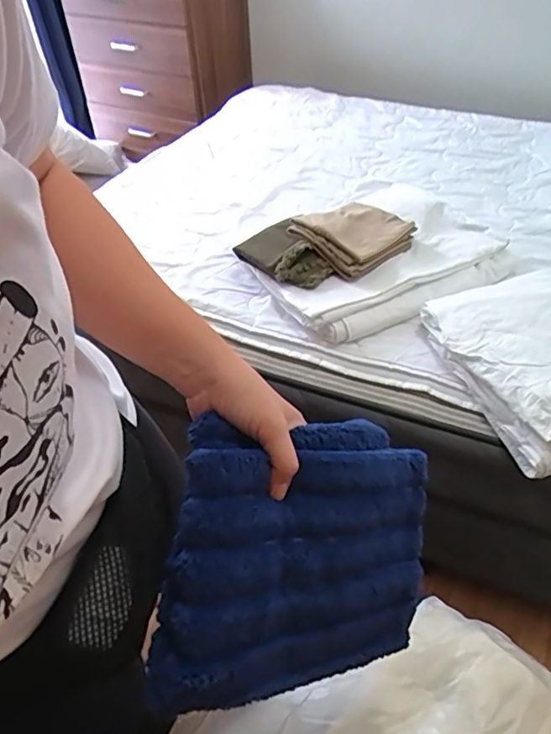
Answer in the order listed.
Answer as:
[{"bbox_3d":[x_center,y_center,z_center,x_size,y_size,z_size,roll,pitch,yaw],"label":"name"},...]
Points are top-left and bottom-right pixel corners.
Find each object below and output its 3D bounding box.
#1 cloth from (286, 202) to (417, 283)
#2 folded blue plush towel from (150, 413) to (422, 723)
[{"bbox_3d":[0.162,-0.276,1.089,0.183,0.073,0.228,33,54,31],"label":"cloth"},{"bbox_3d":[0.023,0.137,0.397,0.231,0.187,0.051,6,-2,-38],"label":"folded blue plush towel"}]

